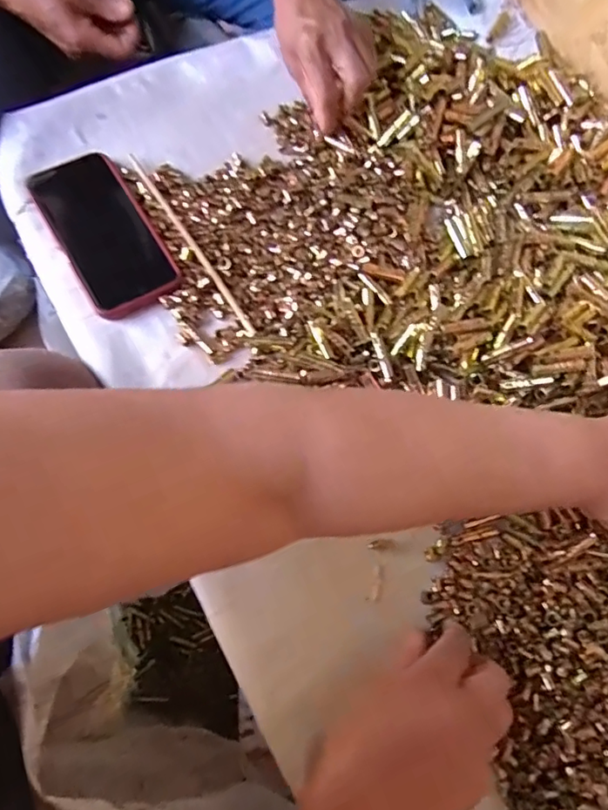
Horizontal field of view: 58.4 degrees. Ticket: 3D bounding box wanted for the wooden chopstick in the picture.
[{"bbox_3d":[-0.100,-0.145,0.482,0.009,0.012,0.208,-32,76,-11],"label":"wooden chopstick"}]

